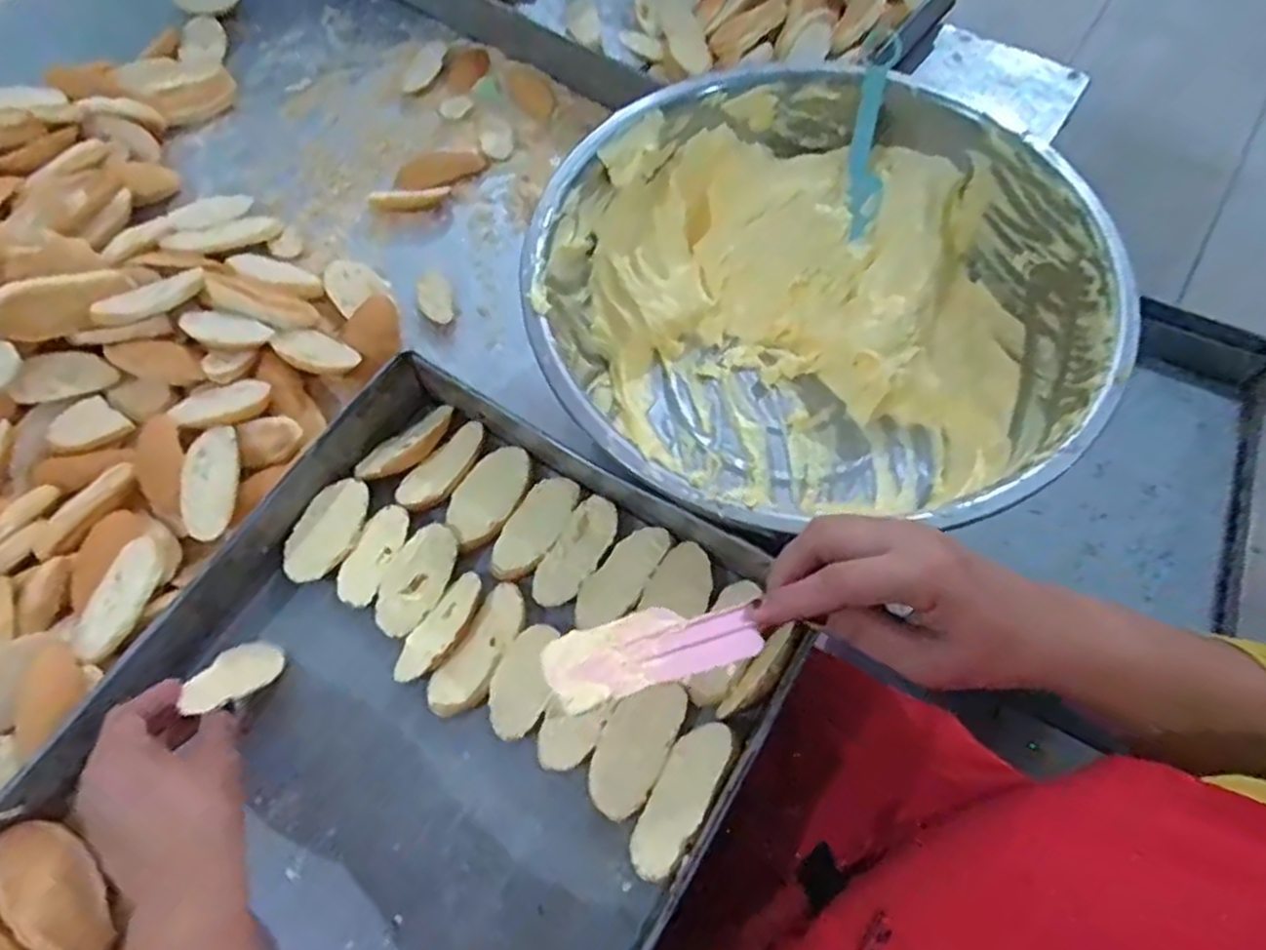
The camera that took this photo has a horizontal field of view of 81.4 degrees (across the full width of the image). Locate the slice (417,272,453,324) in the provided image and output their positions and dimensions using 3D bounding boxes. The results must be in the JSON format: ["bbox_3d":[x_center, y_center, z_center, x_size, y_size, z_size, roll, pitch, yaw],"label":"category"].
[{"bbox_3d":[-0.173,-0.155,0.642,0.029,0.004,0.053,-10,64,-3],"label":"slice"}]

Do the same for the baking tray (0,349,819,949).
[{"bbox_3d":[-0.183,0.229,0.433,0.369,0.054,0.601,29,68,15],"label":"baking tray"}]

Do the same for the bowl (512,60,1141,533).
[{"bbox_3d":[0.121,-0.110,0.541,0.366,0.149,0.362,-1,64,2],"label":"bowl"}]

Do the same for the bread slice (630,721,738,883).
[{"bbox_3d":[0.032,0.198,0.452,0.038,0.014,0.096,18,66,42],"label":"bread slice"}]

